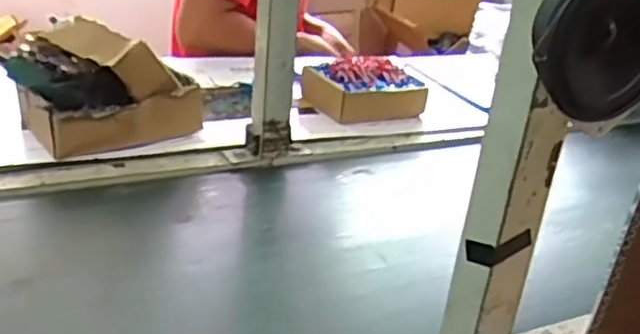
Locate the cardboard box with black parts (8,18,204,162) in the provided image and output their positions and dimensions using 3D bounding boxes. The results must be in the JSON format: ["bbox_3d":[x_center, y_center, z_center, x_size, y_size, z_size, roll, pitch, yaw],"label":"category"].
[{"bbox_3d":[-0.300,-0.112,0.917,0.209,0.127,0.197,-16,33,-39],"label":"cardboard box with black parts"}]

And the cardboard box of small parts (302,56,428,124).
[{"bbox_3d":[0.072,-0.127,1.121,0.175,0.078,0.117,-7,28,-27],"label":"cardboard box of small parts"}]

